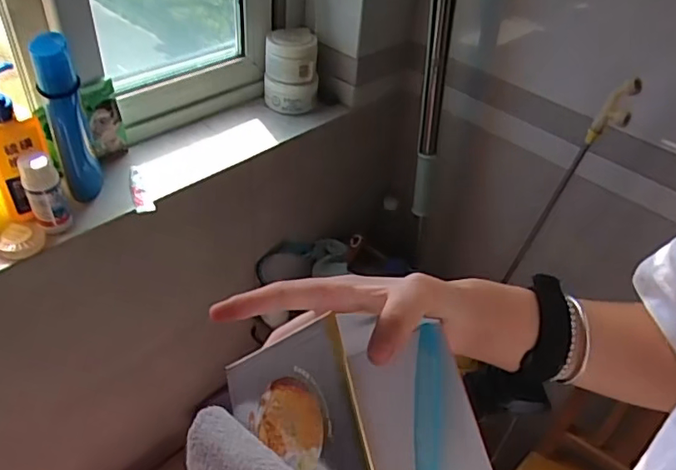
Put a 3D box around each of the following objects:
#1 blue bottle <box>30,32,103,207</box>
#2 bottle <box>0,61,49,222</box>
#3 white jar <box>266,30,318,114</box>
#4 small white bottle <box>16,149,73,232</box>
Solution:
[{"bbox_3d":[-0.352,-0.149,0.729,0.048,0.206,0.058,-14,46,-22],"label":"blue bottle"},{"bbox_3d":[-0.400,-0.113,0.684,0.068,0.194,0.048,-29,42,-33],"label":"bottle"},{"bbox_3d":[-0.082,-0.291,0.987,0.092,0.124,0.092,2,42,-6],"label":"white jar"},{"bbox_3d":[-0.368,-0.054,0.697,0.041,0.104,0.032,-21,49,-27],"label":"small white bottle"}]

